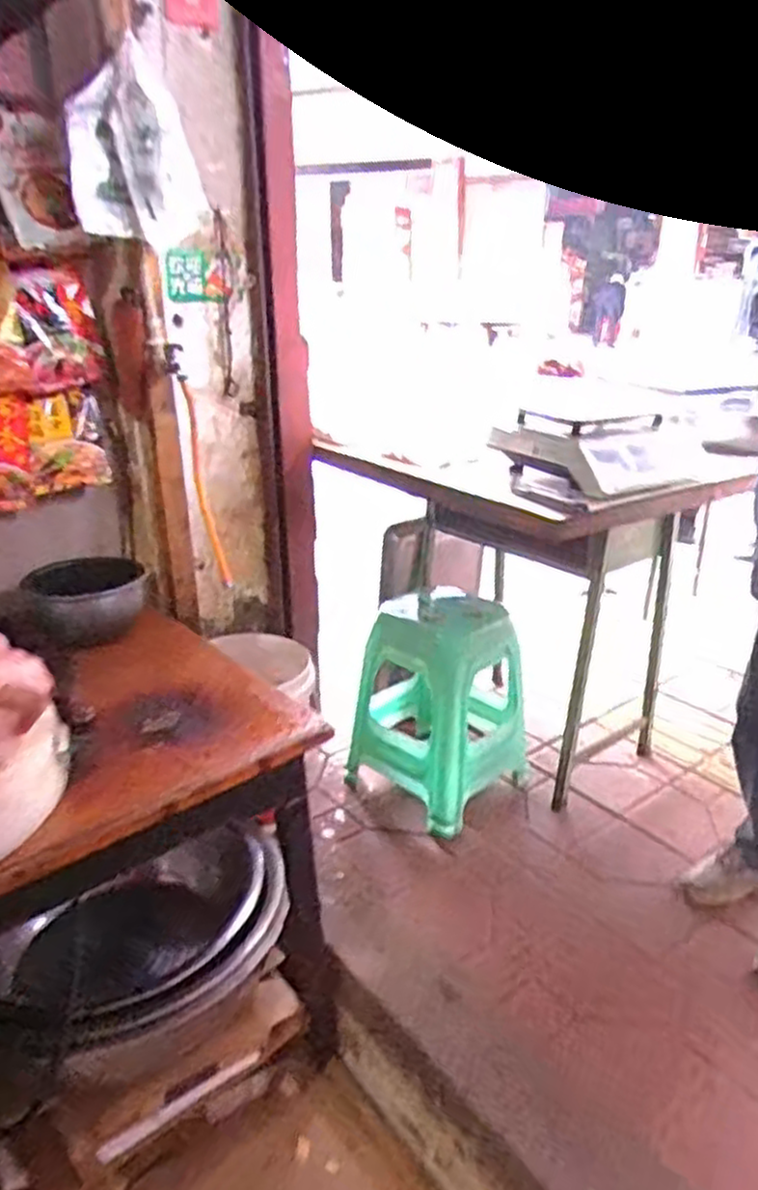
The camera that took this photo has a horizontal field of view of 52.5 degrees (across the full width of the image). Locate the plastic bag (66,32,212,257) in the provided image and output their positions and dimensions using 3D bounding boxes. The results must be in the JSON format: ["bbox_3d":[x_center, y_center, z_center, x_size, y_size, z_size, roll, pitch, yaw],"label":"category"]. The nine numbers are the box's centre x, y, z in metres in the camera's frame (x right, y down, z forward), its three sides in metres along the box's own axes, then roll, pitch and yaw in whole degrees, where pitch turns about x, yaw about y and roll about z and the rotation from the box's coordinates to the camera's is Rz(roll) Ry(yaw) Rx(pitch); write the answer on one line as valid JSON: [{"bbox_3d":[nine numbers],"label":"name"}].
[{"bbox_3d":[-0.435,-0.798,1.381,0.136,0.295,0.257,2,22,9],"label":"plastic bag"}]

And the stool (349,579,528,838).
[{"bbox_3d":[0.122,0.237,1.834,0.364,0.496,0.399,-22,29,-40],"label":"stool"}]

